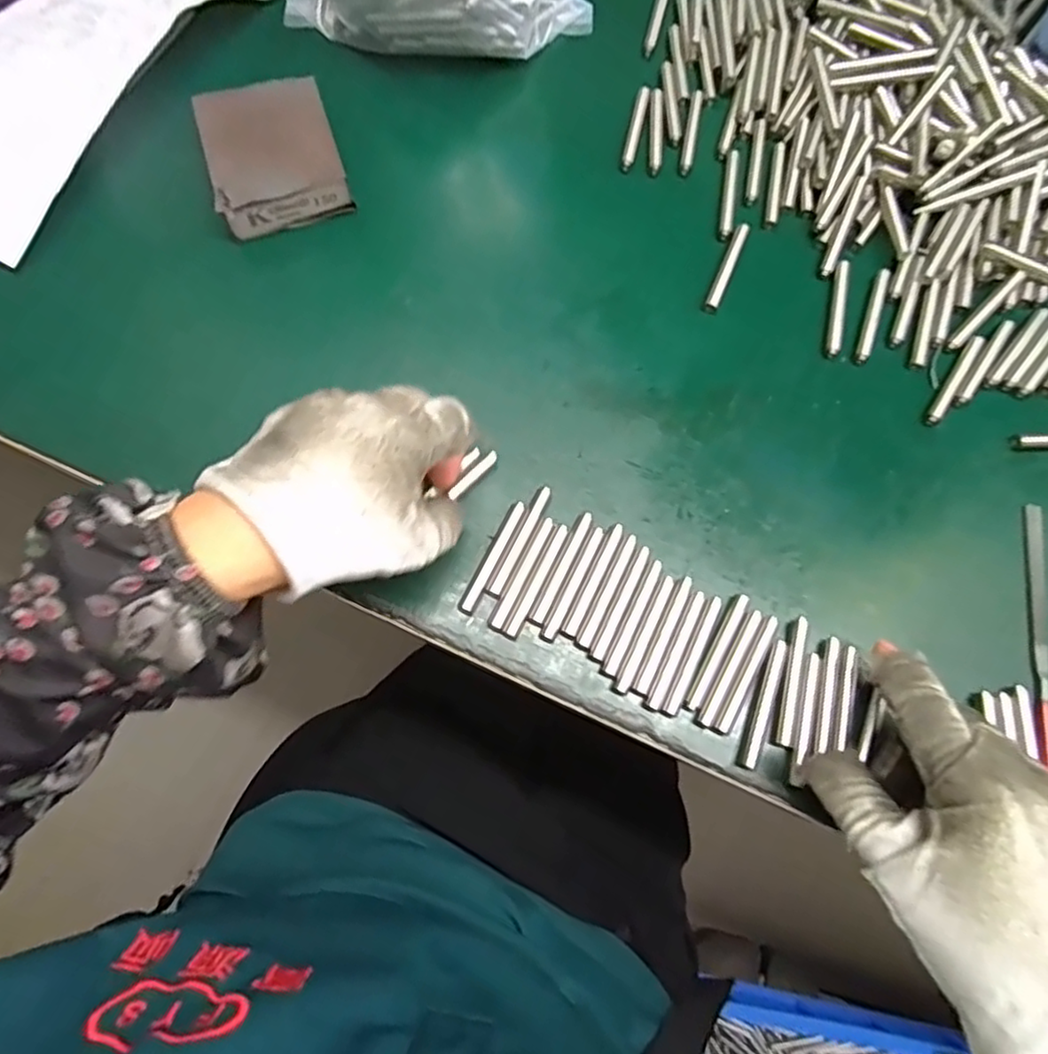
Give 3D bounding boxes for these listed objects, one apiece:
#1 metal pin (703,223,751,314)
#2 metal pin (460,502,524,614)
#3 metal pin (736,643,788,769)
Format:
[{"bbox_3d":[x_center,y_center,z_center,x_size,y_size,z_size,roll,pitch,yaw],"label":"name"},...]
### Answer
[{"bbox_3d":[0.112,-0.142,0.359,0.008,0.005,0.058,24,73,5],"label":"metal pin"},{"bbox_3d":[-0.014,0.014,0.310,0.006,0.004,0.058,26,74,6],"label":"metal pin"},{"bbox_3d":[0.108,0.078,0.291,0.007,0.004,0.058,22,73,4],"label":"metal pin"}]

